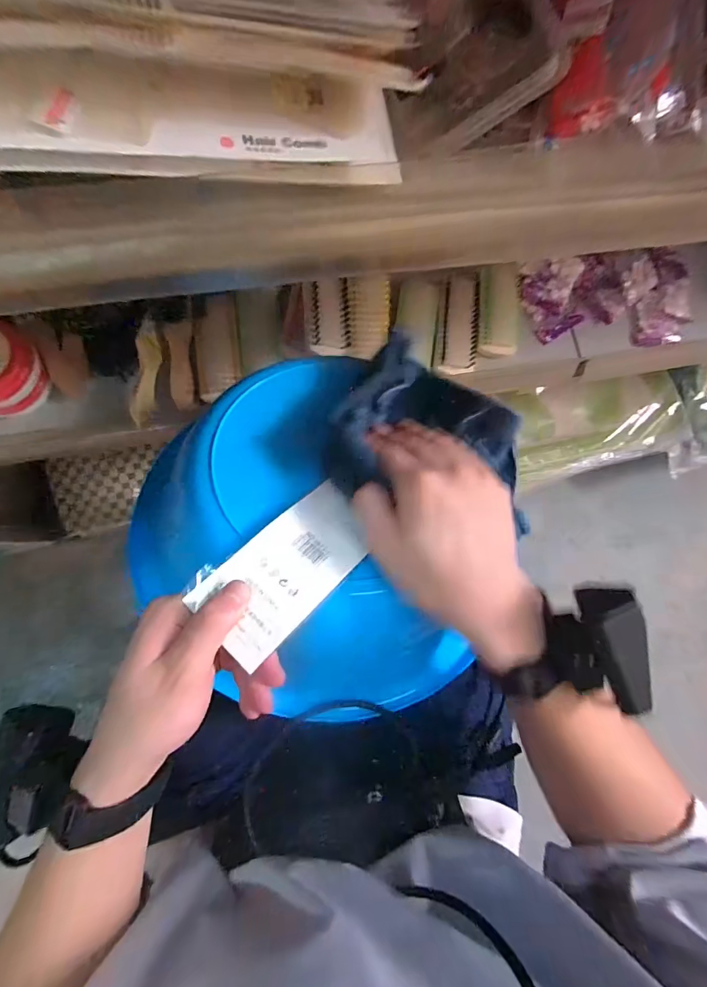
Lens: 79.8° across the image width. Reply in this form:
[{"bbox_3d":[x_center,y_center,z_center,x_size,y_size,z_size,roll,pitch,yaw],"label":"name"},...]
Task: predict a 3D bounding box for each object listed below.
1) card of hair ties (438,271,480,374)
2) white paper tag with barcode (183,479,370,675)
[{"bbox_3d":[0.143,-0.222,0.552,0.050,0.020,0.130,4,83,-6],"label":"card of hair ties"},{"bbox_3d":[-0.038,0.044,0.269,0.117,0.004,0.061,-39,77,-28],"label":"white paper tag with barcode"}]

